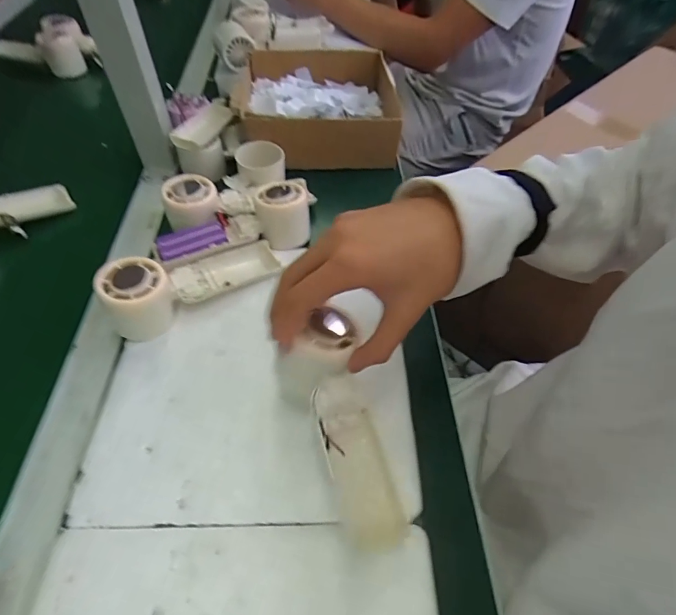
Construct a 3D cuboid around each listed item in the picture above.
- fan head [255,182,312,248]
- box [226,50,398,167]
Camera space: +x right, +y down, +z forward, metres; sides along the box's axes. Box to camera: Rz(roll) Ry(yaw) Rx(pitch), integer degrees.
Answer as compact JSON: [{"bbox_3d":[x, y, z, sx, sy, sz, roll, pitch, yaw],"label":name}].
[{"bbox_3d":[-0.058,-0.101,0.456,0.052,0.055,0.053,-8,53,-8],"label":"fan head"},{"bbox_3d":[-0.029,-0.286,0.594,0.223,0.075,0.214,-5,53,-6],"label":"box"}]

